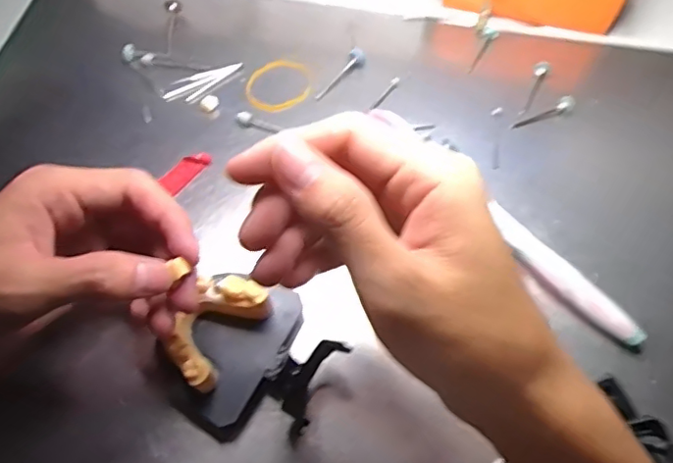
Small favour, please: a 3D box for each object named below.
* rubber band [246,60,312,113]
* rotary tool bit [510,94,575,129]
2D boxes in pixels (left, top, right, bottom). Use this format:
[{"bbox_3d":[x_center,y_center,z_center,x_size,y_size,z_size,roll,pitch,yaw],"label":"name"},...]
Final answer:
[{"bbox_3d":[-0.038,-0.097,0.384,0.047,0.004,0.036,-33,74,-19],"label":"rubber band"},{"bbox_3d":[0.132,-0.076,0.365,0.046,0.008,0.008,-23,61,-12],"label":"rotary tool bit"}]

